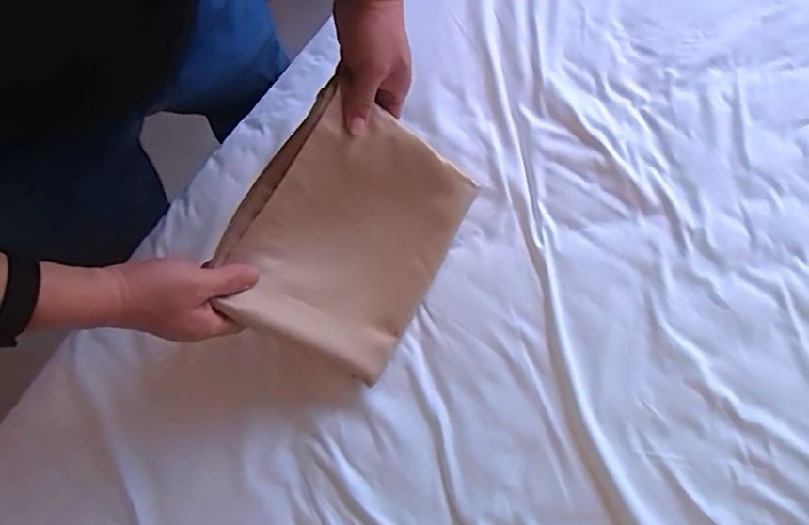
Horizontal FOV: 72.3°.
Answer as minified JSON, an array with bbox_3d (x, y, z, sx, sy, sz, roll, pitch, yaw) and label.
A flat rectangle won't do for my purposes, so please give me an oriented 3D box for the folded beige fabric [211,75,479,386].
[{"bbox_3d":[-0.054,-0.024,0.588,0.221,0.032,0.251,33,85,-31],"label":"folded beige fabric"}]

